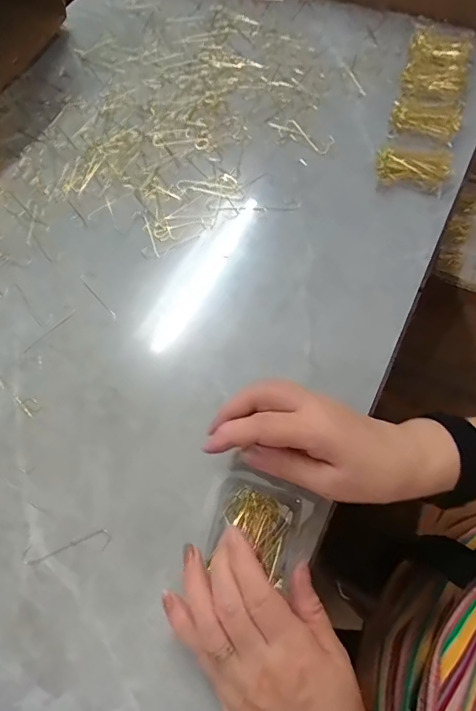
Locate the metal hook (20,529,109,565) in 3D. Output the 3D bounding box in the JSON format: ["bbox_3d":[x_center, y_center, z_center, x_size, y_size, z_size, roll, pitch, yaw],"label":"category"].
[{"bbox_3d":[-0.125,0.140,0.329,0.063,0.004,0.014,-12,63,-3],"label":"metal hook"}]

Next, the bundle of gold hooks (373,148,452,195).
[{"bbox_3d":[0.177,-0.191,0.458,0.071,0.019,0.041,12,64,10],"label":"bundle of gold hooks"}]

